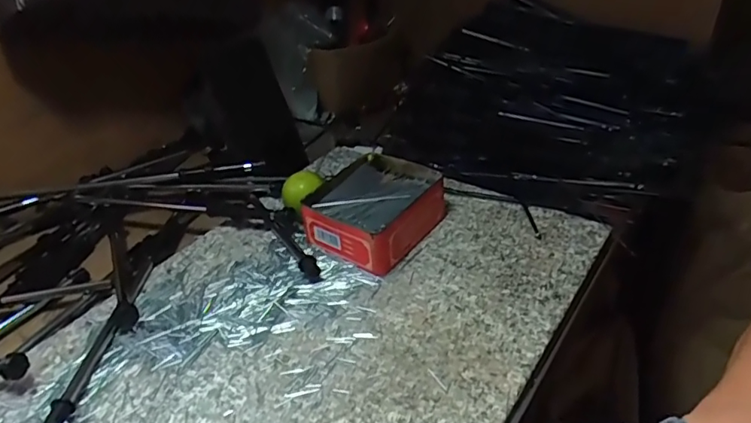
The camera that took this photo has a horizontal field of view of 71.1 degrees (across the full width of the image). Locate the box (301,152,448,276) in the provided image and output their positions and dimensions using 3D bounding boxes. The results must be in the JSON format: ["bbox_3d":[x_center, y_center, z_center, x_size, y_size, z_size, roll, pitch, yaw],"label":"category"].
[{"bbox_3d":[0.000,-0.002,0.525,0.102,0.045,0.127,19,41,31],"label":"box"}]

